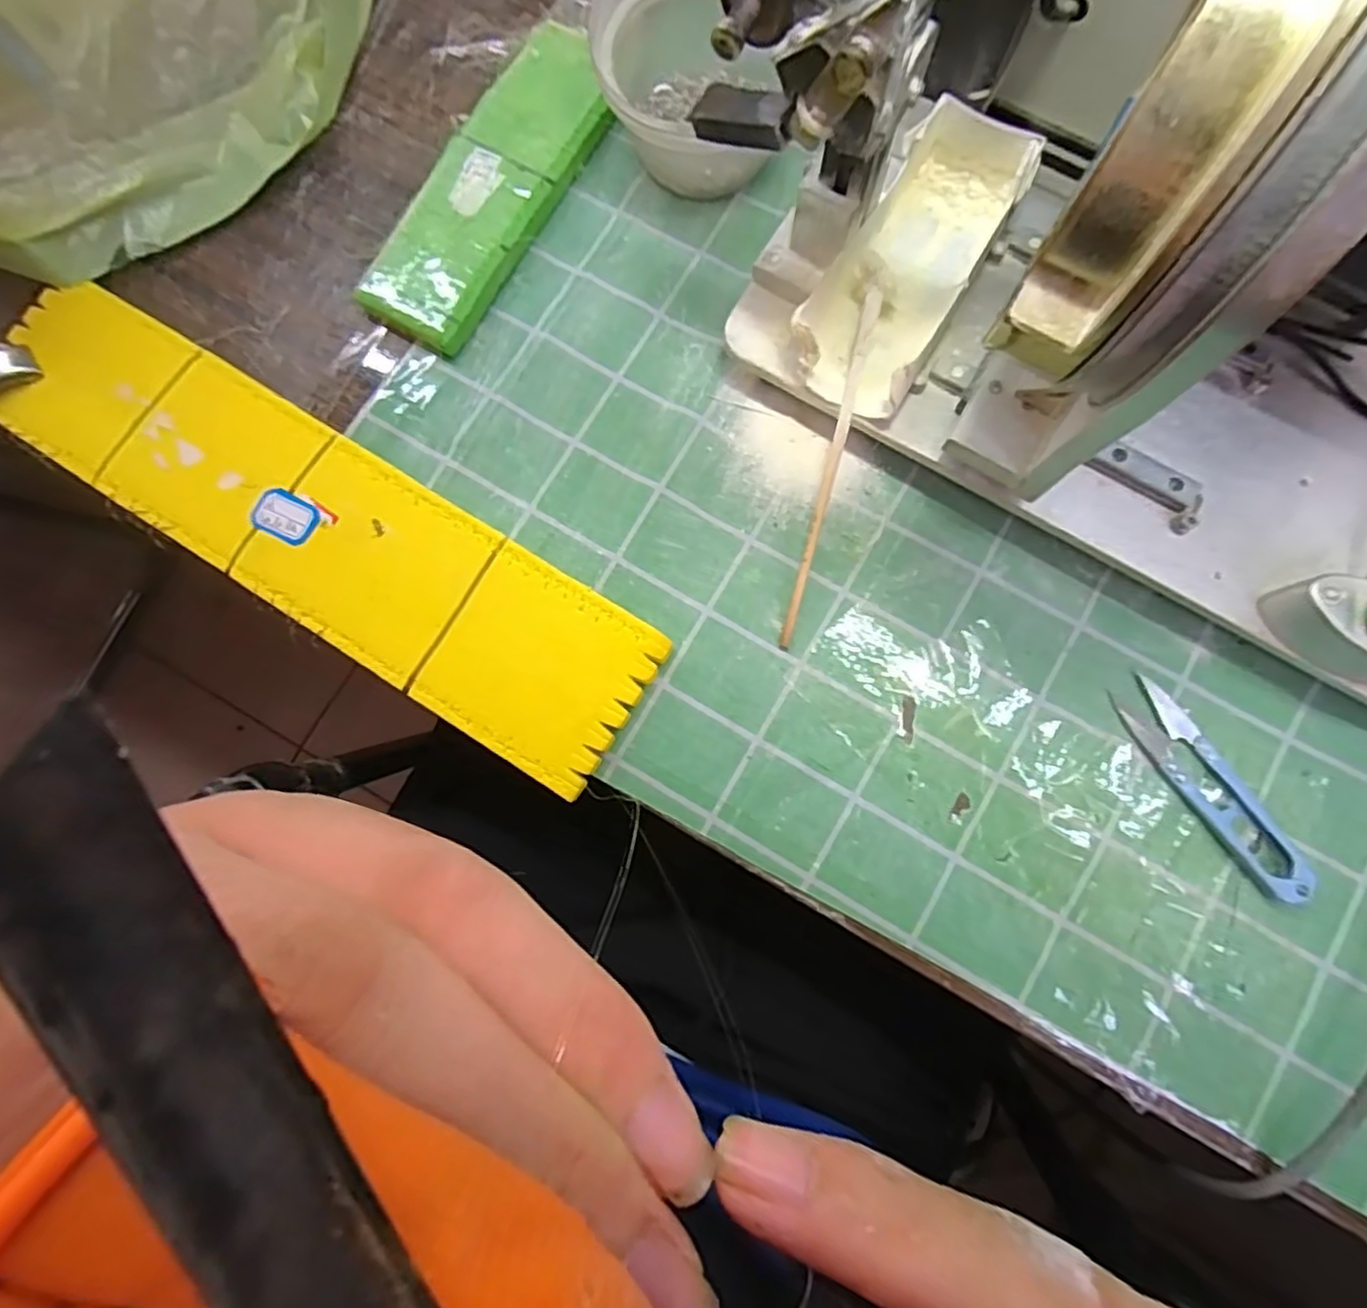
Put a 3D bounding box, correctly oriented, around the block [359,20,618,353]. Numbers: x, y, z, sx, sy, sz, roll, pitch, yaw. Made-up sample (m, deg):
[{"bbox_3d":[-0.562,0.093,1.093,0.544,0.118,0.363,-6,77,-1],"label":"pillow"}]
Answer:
[{"bbox_3d":[-0.093,-0.232,0.339,0.058,0.015,0.174,29,82,6],"label":"block"}]

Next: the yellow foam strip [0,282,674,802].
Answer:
[{"bbox_3d":[-0.168,-0.060,0.311,0.331,0.013,0.078,32,82,6],"label":"yellow foam strip"}]

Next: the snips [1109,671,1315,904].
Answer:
[{"bbox_3d":[0.219,0.055,0.283,0.024,0.009,0.100,-32,81,-5],"label":"snips"}]

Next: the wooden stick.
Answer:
[{"bbox_3d":[0.063,-0.078,0.296,0.006,0.006,0.155,14,94,3],"label":"wooden stick"}]

